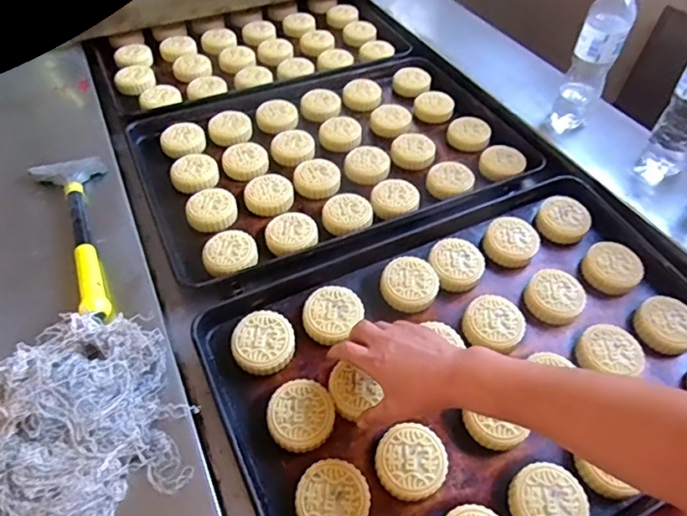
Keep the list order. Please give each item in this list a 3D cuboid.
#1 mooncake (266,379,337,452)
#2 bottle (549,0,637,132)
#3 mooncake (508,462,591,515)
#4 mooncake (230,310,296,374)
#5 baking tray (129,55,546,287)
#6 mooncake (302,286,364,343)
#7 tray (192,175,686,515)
[{"bbox_3d":[-0.045,0.165,0.538,0.070,0.022,0.069,6,49,7],"label":"mooncake"},{"bbox_3d":[0.386,-0.302,0.792,0.067,0.245,0.062,24,53,21],"label":"bottle"},{"bbox_3d":[0.205,0.243,0.506,0.069,0.024,0.070,-1,48,1],"label":"mooncake"},{"bbox_3d":[-0.093,0.098,0.589,0.070,0.029,0.066,-1,48,1],"label":"mooncake"},{"bbox_3d":[-0.024,-0.183,0.850,0.595,0.040,0.421,-21,51,-16],"label":"baking tray"},{"bbox_3d":[-0.014,0.067,0.617,0.065,0.026,0.072,33,56,27],"label":"mooncake"},{"bbox_3d":[0.166,0.118,0.597,0.585,0.070,0.403,-22,51,-17],"label":"tray"}]

